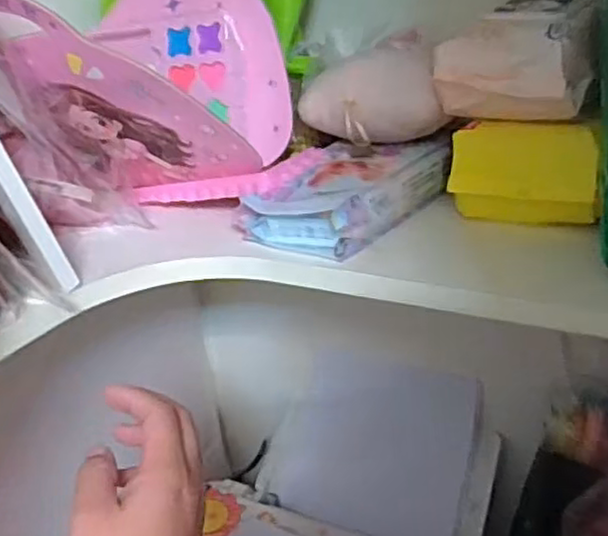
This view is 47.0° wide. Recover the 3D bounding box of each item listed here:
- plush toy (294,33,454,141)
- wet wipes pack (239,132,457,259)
[{"bbox_3d":[0.049,-0.131,0.535,0.113,0.066,0.062,2,24,19],"label":"plush toy"},{"bbox_3d":[0.037,-0.058,0.528,0.098,0.042,0.160,14,31,40],"label":"wet wipes pack"}]

